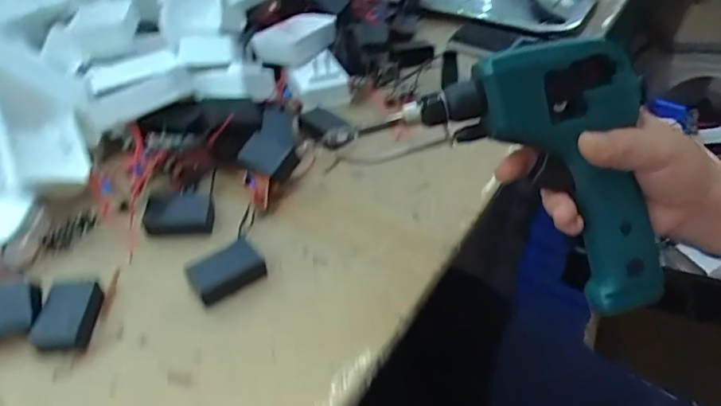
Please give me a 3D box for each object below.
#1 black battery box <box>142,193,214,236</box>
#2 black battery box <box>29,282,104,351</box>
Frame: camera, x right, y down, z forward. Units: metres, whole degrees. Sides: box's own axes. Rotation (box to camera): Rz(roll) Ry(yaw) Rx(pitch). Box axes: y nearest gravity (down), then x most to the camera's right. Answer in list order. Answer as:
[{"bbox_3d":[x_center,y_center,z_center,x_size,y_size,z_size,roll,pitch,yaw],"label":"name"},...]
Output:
[{"bbox_3d":[-0.139,0.007,0.394,0.049,0.015,0.032,-3,42,-3],"label":"black battery box"},{"bbox_3d":[-0.187,0.071,0.327,0.034,0.014,0.046,-5,43,-5],"label":"black battery box"}]

